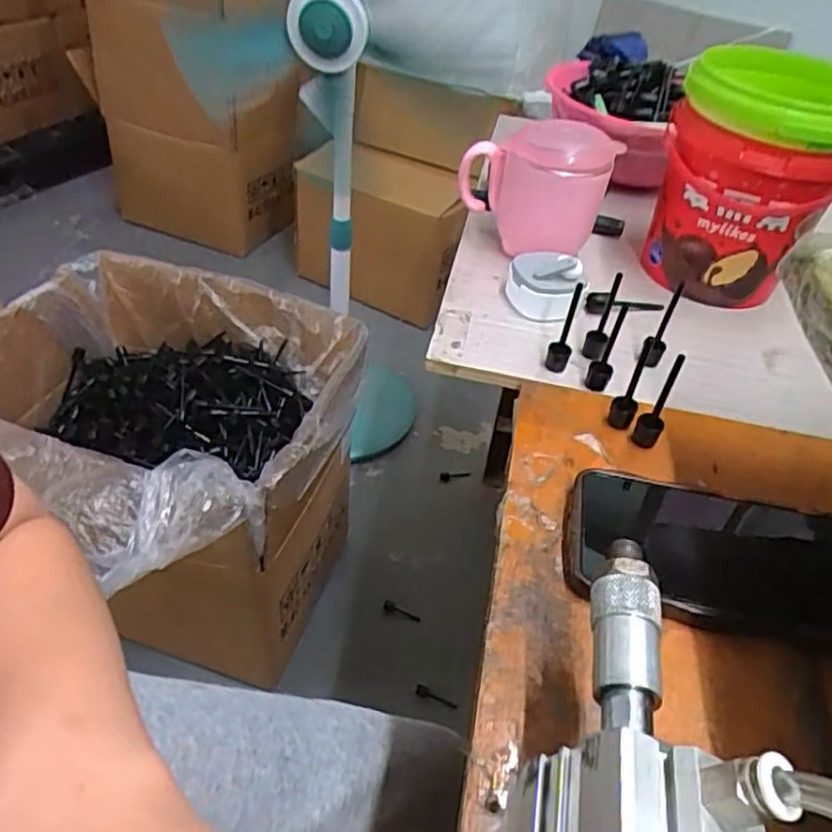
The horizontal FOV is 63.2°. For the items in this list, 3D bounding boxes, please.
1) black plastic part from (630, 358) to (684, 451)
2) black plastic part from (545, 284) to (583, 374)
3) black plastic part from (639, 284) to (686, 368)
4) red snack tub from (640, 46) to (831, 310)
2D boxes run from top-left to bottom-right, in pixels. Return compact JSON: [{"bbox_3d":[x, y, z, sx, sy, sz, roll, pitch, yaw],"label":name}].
[{"bbox_3d":[0.139,-0.006,0.386,0.015,0.065,0.011,26,46,18],"label":"black plastic part"},{"bbox_3d":[0.099,-0.058,0.439,0.015,0.062,0.020,18,44,11],"label":"black plastic part"},{"bbox_3d":[0.165,-0.059,0.452,0.015,0.065,0.010,-20,50,-27],"label":"black plastic part"},{"bbox_3d":[0.250,-0.178,0.517,0.130,0.159,0.135,18,44,11],"label":"red snack tub"}]

